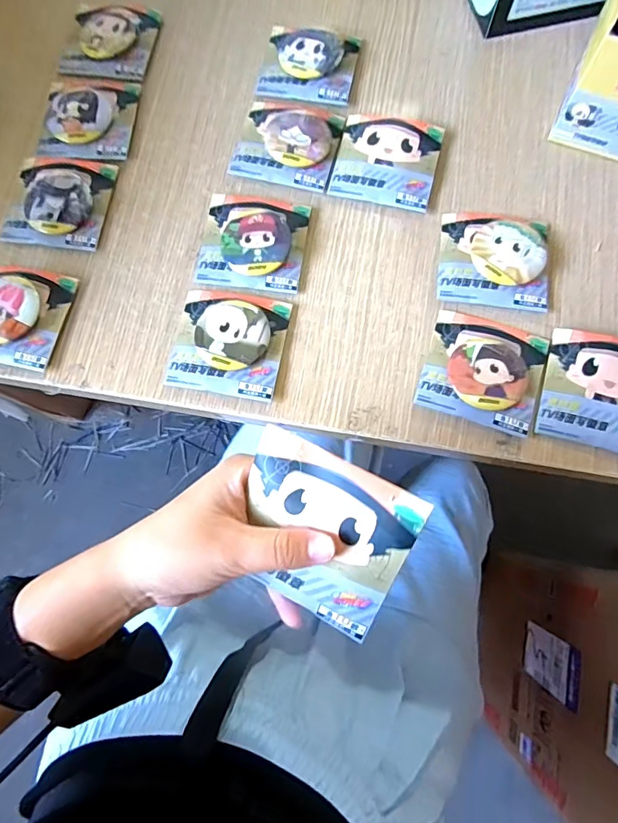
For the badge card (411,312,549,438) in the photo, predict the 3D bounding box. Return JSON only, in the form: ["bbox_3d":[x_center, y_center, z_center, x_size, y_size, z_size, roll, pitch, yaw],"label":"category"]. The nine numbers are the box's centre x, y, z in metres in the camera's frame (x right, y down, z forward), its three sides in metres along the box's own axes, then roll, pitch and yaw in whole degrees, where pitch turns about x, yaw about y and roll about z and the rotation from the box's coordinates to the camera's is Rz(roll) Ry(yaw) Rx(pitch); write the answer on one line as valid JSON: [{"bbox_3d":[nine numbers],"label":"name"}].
[{"bbox_3d":[0.130,-0.032,0.354,0.083,0.015,0.081,18,76,6],"label":"badge card"}]

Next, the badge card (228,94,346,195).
[{"bbox_3d":[-0.018,-0.232,0.409,0.085,0.012,0.083,14,77,6],"label":"badge card"}]

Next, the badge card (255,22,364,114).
[{"bbox_3d":[0.000,-0.313,0.430,0.085,0.017,0.083,12,76,5],"label":"badge card"}]

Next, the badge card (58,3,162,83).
[{"bbox_3d":[-0.184,-0.344,0.444,0.082,0.015,0.086,5,75,3],"label":"badge card"}]

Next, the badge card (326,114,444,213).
[{"bbox_3d":[0.066,-0.213,0.405,0.082,0.011,0.083,13,76,5],"label":"badge card"}]

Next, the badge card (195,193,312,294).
[{"bbox_3d":[-0.044,-0.142,0.387,0.083,0.018,0.086,8,76,4],"label":"badge card"}]

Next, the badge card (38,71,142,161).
[{"bbox_3d":[-0.194,-0.261,0.422,0.077,0.017,0.081,5,75,3],"label":"badge card"}]

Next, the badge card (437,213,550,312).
[{"bbox_3d":[0.146,-0.121,0.376,0.083,0.016,0.083,7,76,4],"label":"badge card"}]

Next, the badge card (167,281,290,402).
[{"bbox_3d":[-0.061,-0.056,0.368,0.083,0.016,0.087,10,76,4],"label":"badge card"}]

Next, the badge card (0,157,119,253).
[{"bbox_3d":[-0.210,-0.178,0.402,0.080,0.017,0.081,8,76,4],"label":"badge card"}]

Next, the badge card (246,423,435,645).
[{"bbox_3d":[0.004,0.060,0.229,0.082,0.005,0.080,26,108,12],"label":"badge card"}]

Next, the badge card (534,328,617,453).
[{"bbox_3d":[0.213,-0.014,0.346,0.082,0.013,0.082,15,76,6],"label":"badge card"}]

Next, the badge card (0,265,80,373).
[{"bbox_3d":[-0.235,-0.077,0.378,0.080,0.016,0.081,12,76,5],"label":"badge card"}]

